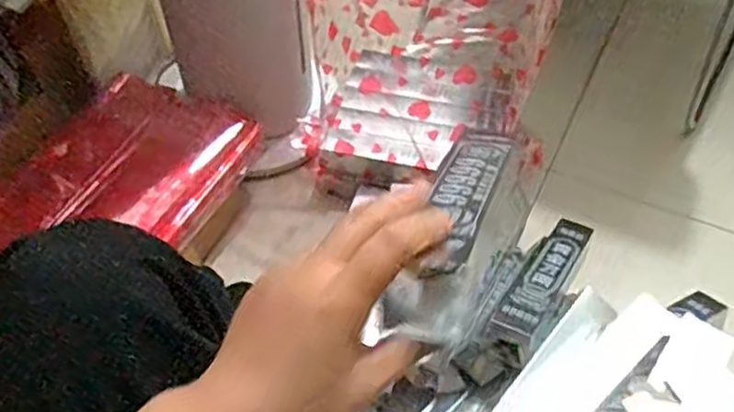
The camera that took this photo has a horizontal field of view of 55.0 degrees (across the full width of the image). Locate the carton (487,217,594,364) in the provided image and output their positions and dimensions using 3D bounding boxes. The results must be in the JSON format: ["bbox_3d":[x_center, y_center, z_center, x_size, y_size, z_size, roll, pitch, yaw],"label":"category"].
[{"bbox_3d":[0.197,0.082,0.773,0.048,0.046,0.231,26,39,20],"label":"carton"}]

